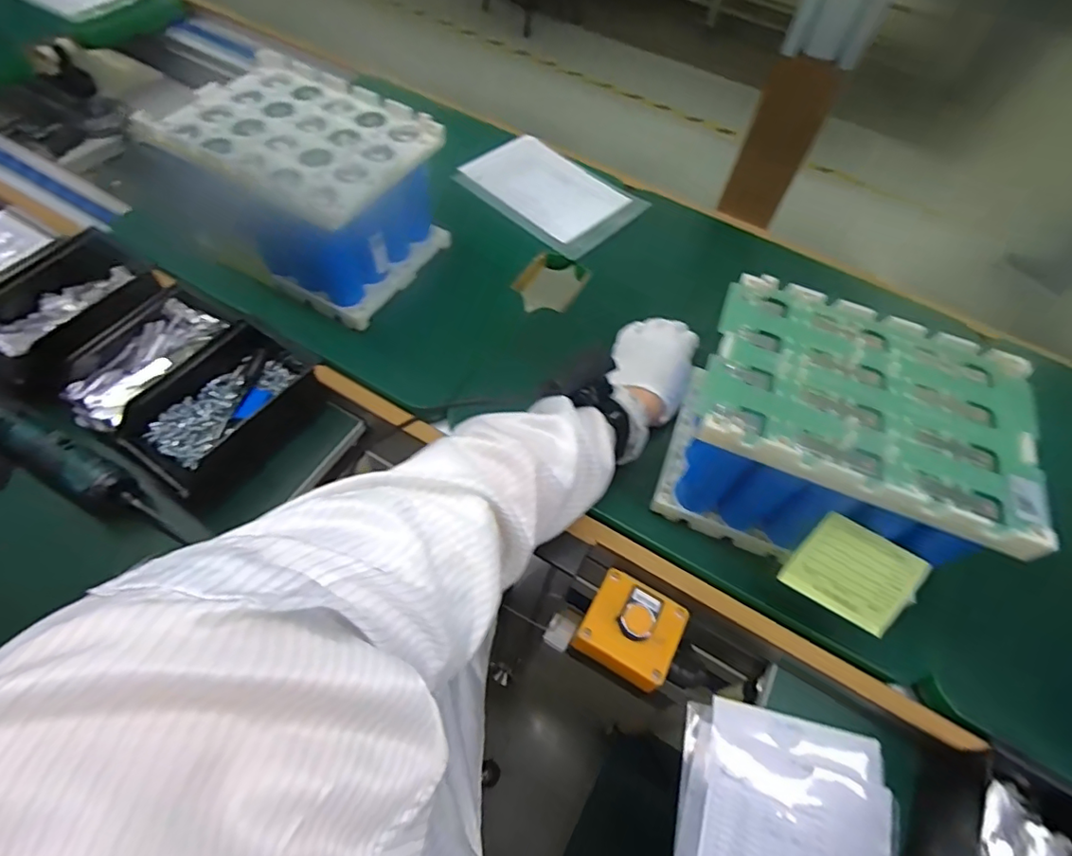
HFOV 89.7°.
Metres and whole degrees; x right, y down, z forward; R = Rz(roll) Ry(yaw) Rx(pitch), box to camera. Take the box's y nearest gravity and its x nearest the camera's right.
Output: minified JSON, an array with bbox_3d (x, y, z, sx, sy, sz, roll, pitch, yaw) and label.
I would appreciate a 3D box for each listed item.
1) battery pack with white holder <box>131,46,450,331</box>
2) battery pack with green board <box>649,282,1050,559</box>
[{"bbox_3d":[-0.253,-0.266,0.615,0.248,0.169,0.186,27,59,12],"label":"battery pack with white holder"},{"bbox_3d":[0.258,0.010,0.474,0.246,0.141,0.185,22,58,9],"label":"battery pack with green board"}]

